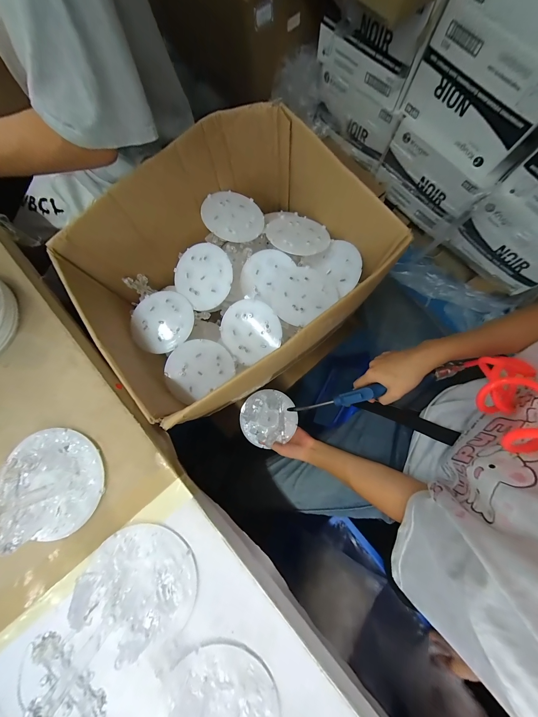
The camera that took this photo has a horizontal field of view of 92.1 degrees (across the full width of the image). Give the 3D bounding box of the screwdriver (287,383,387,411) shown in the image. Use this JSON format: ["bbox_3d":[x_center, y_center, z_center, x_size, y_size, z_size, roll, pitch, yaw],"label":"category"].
[{"bbox_3d":[0.105,0.077,0.452,0.177,0.036,0.022,-22,71,39],"label":"screwdriver"}]

